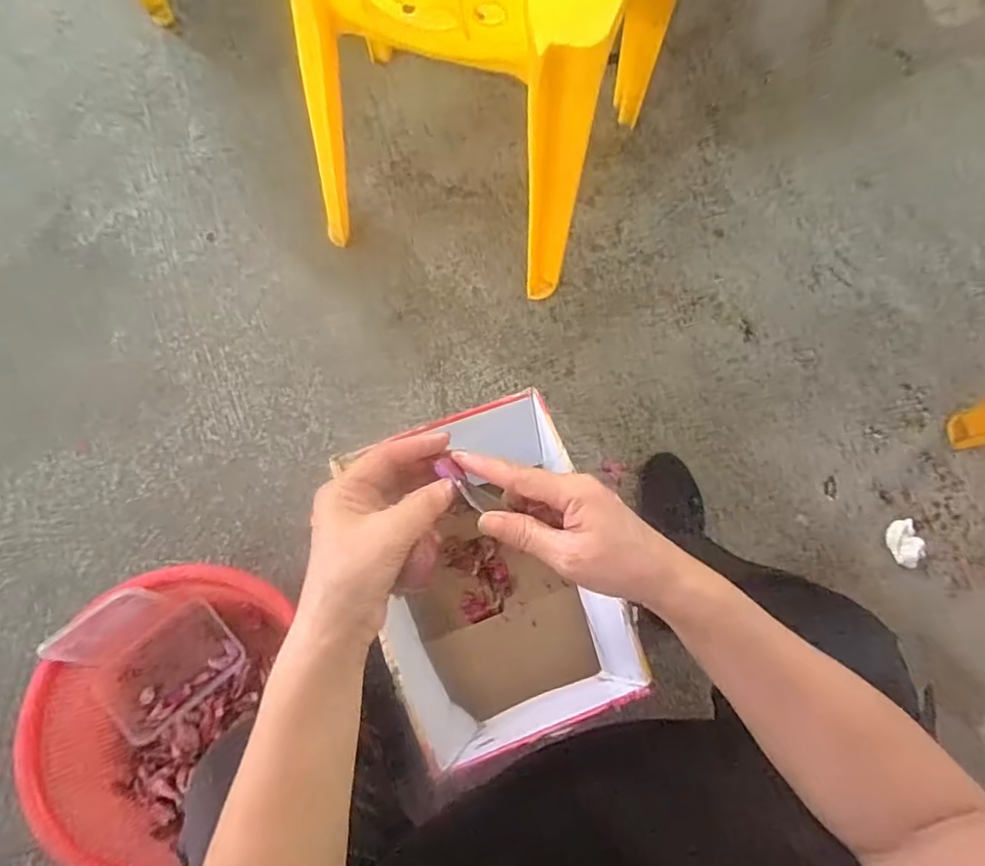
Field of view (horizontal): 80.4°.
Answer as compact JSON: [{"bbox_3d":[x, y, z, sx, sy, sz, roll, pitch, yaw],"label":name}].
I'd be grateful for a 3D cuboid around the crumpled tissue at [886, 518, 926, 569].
[{"bbox_3d":[0.617,0.165,0.870,0.050,0.020,0.066,-20,76,-7],"label":"crumpled tissue"}]

